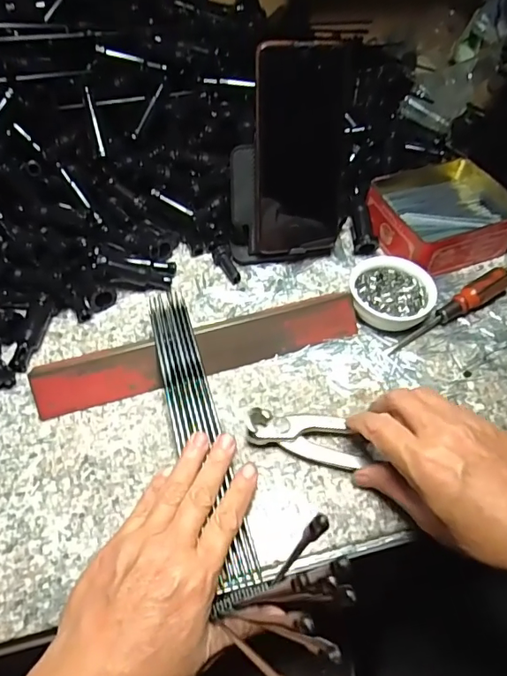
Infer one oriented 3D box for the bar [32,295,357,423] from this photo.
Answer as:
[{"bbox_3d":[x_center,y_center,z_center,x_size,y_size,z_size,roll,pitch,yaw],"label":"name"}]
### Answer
[{"bbox_3d":[-0.037,0.007,0.403,0.255,0.028,0.032,-15,55,-14],"label":"bar"}]

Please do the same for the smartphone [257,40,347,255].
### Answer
[{"bbox_3d":[0.043,-0.157,0.437,0.081,0.165,0.010,-10,29,-14],"label":"smartphone"}]

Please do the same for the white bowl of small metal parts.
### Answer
[{"bbox_3d":[0.119,-0.037,0.442,0.069,0.026,0.063,1,52,-2],"label":"white bowl of small metal parts"}]

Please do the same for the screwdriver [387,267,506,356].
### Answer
[{"bbox_3d":[0.172,-0.024,0.439,0.133,0.024,0.020,-30,59,-23],"label":"screwdriver"}]

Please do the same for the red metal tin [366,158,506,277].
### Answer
[{"bbox_3d":[0.180,-0.119,0.498,0.127,0.039,0.108,-19,56,-17],"label":"red metal tin"}]

